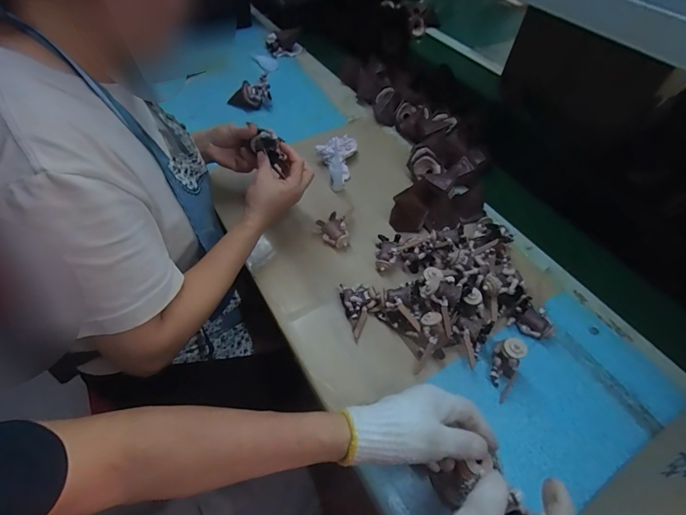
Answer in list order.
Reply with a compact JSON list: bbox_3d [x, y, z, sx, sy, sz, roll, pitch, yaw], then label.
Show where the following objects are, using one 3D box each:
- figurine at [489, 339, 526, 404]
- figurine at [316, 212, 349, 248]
[{"bbox_3d":[0.211,0.137,0.470,0.040,0.055,0.071,32,58,20],"label":"figurine"},{"bbox_3d":[-0.017,-0.043,0.620,0.046,0.034,0.059,-9,54,-9],"label":"figurine"}]

